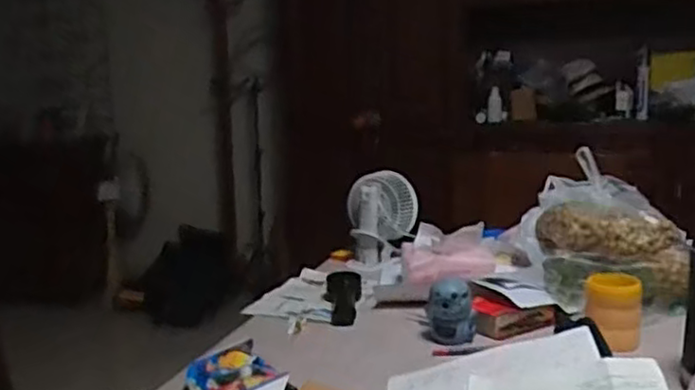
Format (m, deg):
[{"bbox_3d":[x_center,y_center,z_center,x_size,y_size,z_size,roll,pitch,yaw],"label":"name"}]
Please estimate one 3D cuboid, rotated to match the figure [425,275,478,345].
[{"bbox_3d":[0.156,0.174,1.024,0.070,0.092,0.055,0,10,10],"label":"figure"}]

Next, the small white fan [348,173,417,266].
[{"bbox_3d":[0.075,0.045,1.424,0.136,0.177,0.073,-2,10,-1],"label":"small white fan"}]

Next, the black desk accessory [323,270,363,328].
[{"bbox_3d":[-0.008,0.169,1.169,0.064,0.060,0.154,-2,10,0],"label":"black desk accessory"}]

